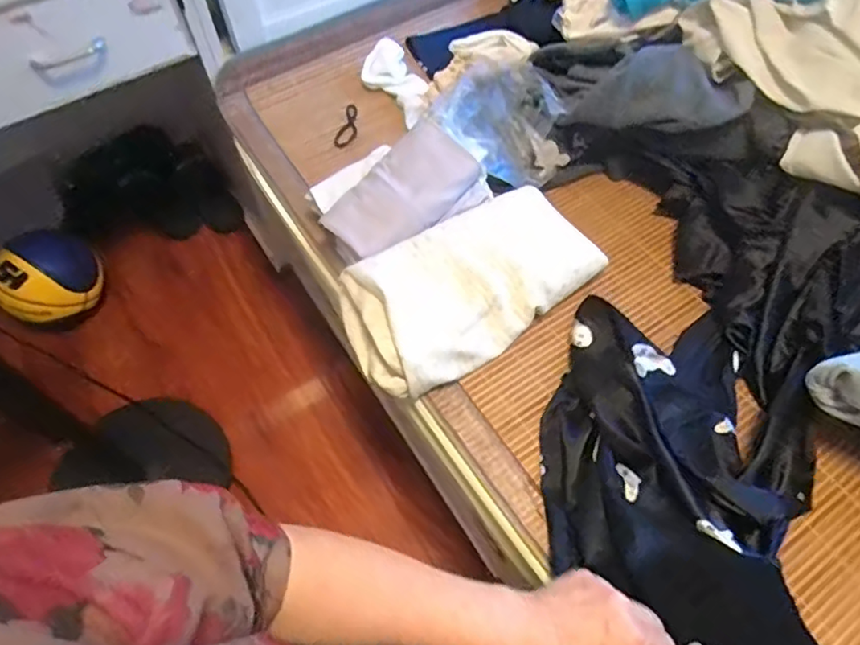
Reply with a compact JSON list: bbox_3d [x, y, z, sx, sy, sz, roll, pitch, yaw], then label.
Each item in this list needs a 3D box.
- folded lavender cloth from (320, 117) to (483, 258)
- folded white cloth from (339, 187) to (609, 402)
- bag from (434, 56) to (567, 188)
[{"bbox_3d":[-0.035,-0.176,0.818,0.210,0.025,0.112,-45,103,-5],"label":"folded lavender cloth"},{"bbox_3d":[0.060,-0.048,0.782,0.339,0.088,0.186,-24,60,-13],"label":"folded white cloth"},{"bbox_3d":[0.120,-0.297,0.888,0.169,0.105,0.194,28,62,17],"label":"bag"}]

